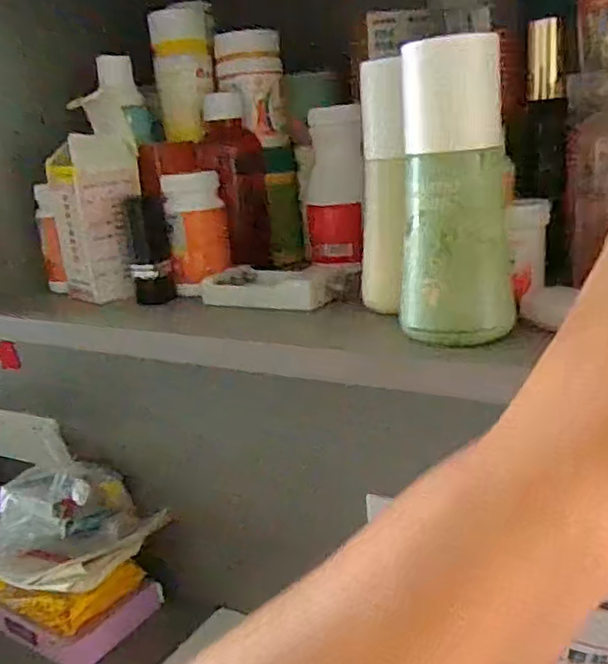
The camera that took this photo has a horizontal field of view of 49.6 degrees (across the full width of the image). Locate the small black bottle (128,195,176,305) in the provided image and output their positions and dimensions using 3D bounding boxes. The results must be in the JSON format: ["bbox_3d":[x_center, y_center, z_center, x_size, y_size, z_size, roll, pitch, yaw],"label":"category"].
[{"bbox_3d":[-0.104,-0.055,0.448,0.026,0.072,0.019,-7,16,-5],"label":"small black bottle"}]

